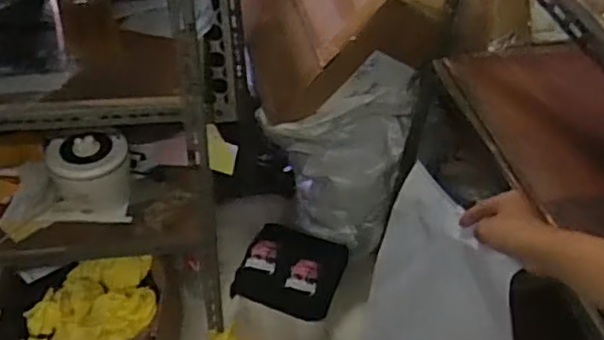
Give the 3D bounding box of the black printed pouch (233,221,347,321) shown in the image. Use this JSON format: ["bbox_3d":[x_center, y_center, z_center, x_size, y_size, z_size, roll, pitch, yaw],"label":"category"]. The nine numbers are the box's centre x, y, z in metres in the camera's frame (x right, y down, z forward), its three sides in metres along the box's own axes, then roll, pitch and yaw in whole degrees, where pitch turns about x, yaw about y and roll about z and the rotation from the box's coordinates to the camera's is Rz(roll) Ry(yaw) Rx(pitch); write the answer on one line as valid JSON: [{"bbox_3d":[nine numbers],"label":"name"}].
[{"bbox_3d":[-0.024,0.247,1.627,0.242,0.061,0.232,15,44,14],"label":"black printed pouch"}]

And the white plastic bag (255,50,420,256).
[{"bbox_3d":[0.079,-0.035,1.621,0.340,0.535,0.148,12,44,12],"label":"white plastic bag"}]

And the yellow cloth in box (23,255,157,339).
[{"bbox_3d":[-0.506,0.326,1.561,0.299,0.079,0.231,-7,43,-9],"label":"yellow cloth in box"}]

